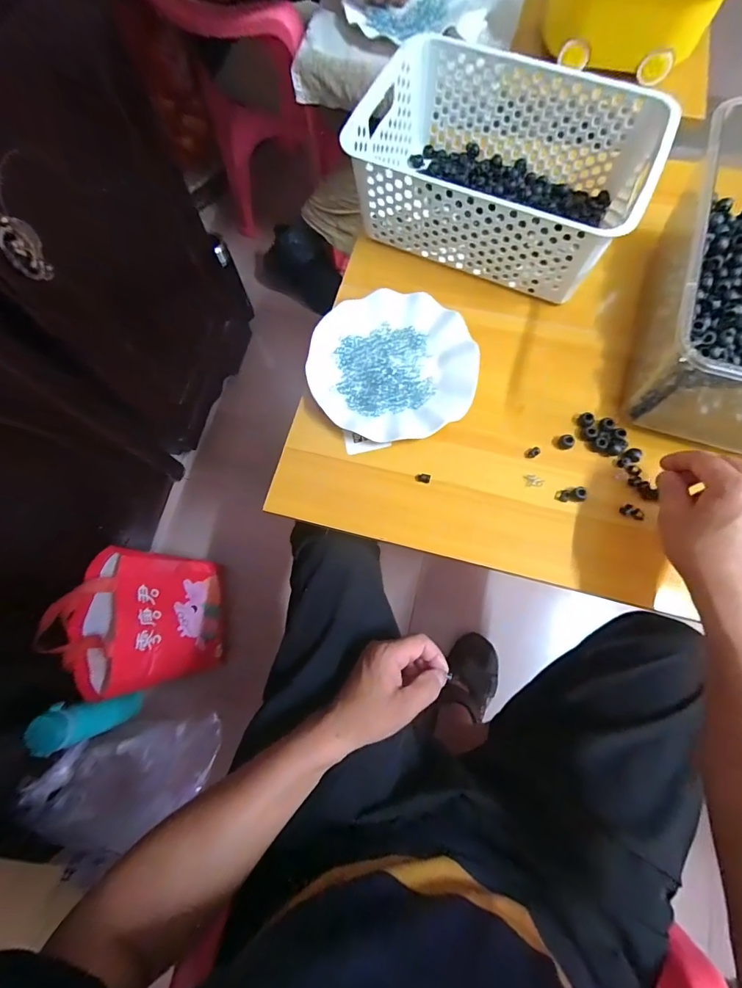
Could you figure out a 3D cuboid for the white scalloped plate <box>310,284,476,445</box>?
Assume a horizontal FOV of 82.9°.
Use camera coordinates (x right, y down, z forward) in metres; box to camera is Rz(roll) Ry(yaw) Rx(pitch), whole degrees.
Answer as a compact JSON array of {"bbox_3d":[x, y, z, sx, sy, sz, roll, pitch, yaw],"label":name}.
[{"bbox_3d":[0.023,-0.145,0.470,0.177,0.022,0.181,0,73,1],"label":"white scalloped plate"}]

